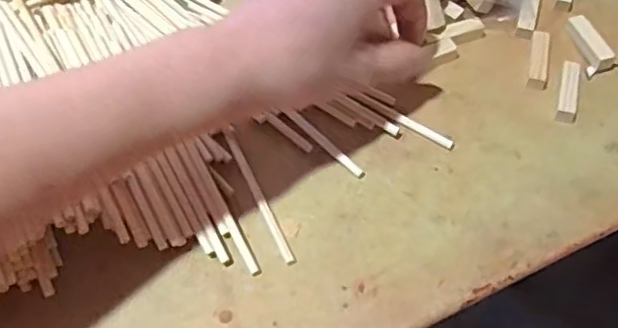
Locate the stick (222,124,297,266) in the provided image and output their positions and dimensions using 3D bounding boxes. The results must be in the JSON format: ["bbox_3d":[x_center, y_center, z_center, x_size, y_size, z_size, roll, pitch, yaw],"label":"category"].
[{"bbox_3d":[-0.028,0.017,0.346,0.007,0.006,0.091,-22,62,-12],"label":"stick"}]

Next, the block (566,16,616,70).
[{"bbox_3d":[0.177,-0.077,0.389,0.012,0.011,0.040,-16,61,-9],"label":"block"}]

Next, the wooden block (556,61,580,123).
[{"bbox_3d":[0.155,-0.044,0.368,0.011,0.007,0.040,14,61,8],"label":"wooden block"}]

